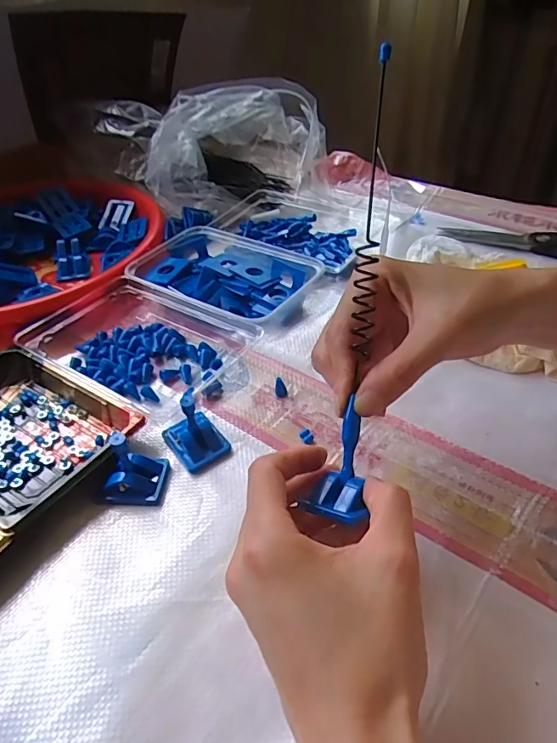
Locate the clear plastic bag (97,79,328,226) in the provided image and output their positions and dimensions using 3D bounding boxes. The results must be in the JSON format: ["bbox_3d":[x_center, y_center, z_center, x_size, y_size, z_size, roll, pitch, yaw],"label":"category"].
[{"bbox_3d":[-0.083,-0.277,0.622,0.276,0.121,0.171,0,42,5],"label":"clear plastic bag"}]

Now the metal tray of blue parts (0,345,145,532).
[{"bbox_3d":[-0.192,0.039,0.351,0.154,0.023,0.112,19,47,24],"label":"metal tray of blue parts"}]

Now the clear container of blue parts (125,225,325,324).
[{"bbox_3d":[-0.052,-0.088,0.474,0.164,0.035,0.121,26,51,29],"label":"clear container of blue parts"}]

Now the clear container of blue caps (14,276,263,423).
[{"bbox_3d":[-0.123,-0.028,0.412,0.170,0.033,0.122,21,48,25],"label":"clear container of blue caps"}]

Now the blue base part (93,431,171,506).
[{"bbox_3d":[-0.096,0.063,0.317,0.039,0.031,0.032,1,43,6],"label":"blue base part"}]

